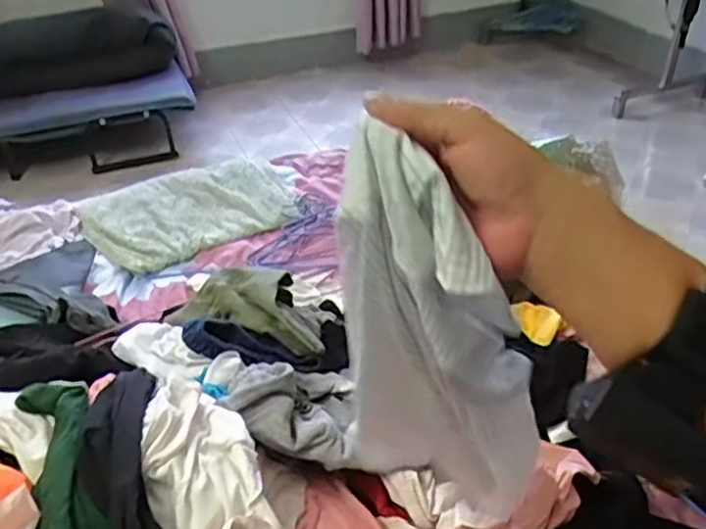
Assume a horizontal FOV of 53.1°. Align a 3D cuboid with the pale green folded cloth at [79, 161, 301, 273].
[{"bbox_3d":[-0.356,-0.131,1.615,0.474,0.040,0.356,-24,40,-28],"label":"pale green folded cloth"}]

